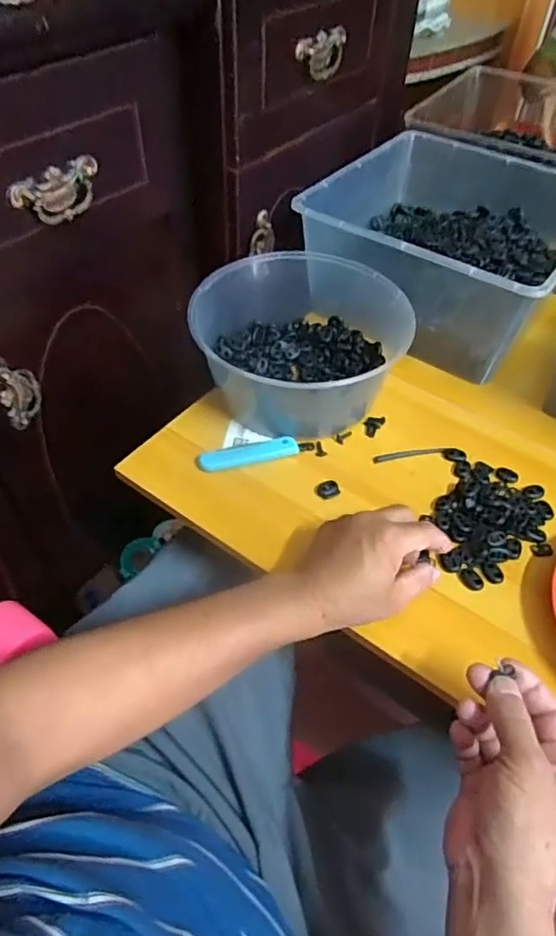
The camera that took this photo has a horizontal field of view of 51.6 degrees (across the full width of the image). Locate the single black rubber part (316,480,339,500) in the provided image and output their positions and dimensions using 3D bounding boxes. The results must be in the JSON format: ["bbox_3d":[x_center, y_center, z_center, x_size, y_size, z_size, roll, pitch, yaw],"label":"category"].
[{"bbox_3d":[0.050,0.020,0.561,0.023,0.006,0.018,-32,59,-26],"label":"single black rubber part"}]

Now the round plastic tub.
[{"bbox_3d":[0.025,-0.144,0.628,0.204,0.101,0.207,1,50,-1],"label":"round plastic tub"}]

